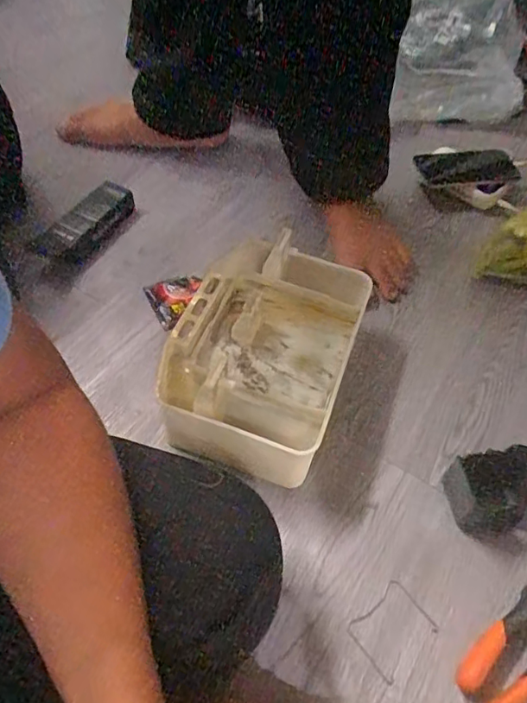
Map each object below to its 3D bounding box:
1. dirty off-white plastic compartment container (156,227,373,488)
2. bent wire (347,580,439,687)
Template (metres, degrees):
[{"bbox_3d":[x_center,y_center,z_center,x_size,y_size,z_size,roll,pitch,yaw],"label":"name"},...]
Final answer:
[{"bbox_3d":[-0.003,0.008,0.581,0.178,0.102,0.262,19,54,9],"label":"dirty off-white plastic compartment container"},{"bbox_3d":[0.113,0.241,0.472,0.067,0.004,0.054,-32,62,-26],"label":"bent wire"}]

